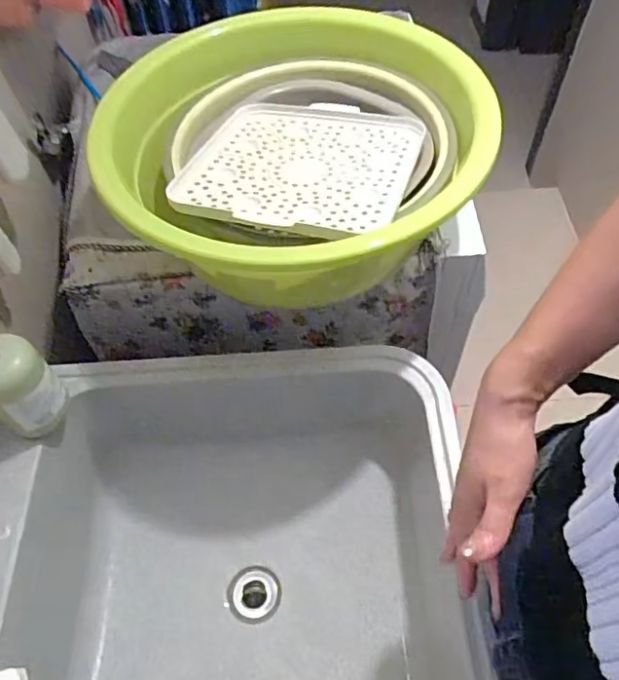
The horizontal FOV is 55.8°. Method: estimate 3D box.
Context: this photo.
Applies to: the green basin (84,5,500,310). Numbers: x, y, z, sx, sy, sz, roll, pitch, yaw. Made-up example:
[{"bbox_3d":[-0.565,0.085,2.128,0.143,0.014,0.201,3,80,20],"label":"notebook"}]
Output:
[{"bbox_3d":[-0.022,-0.236,0.718,0.432,0.142,0.465,-2,58,3],"label":"green basin"}]

